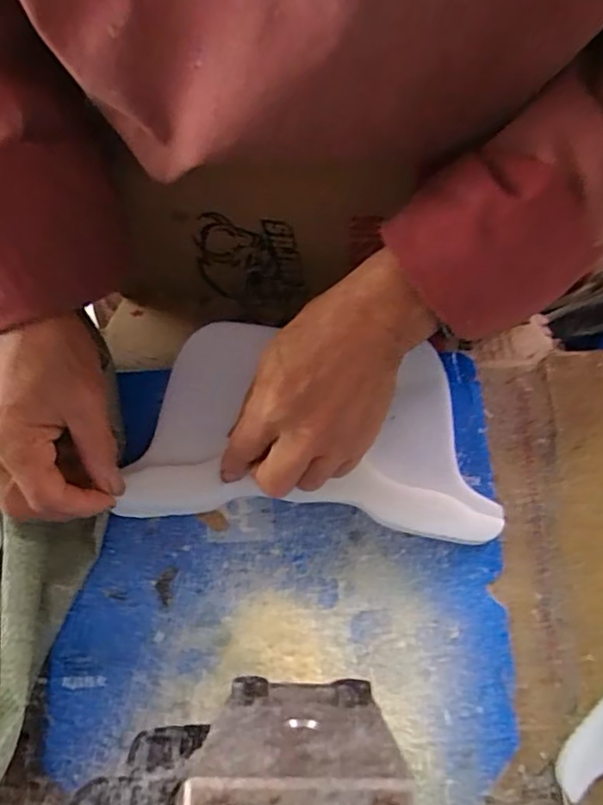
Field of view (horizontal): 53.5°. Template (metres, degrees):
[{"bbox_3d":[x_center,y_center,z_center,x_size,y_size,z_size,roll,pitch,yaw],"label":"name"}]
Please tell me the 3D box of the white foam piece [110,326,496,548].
[{"bbox_3d":[0.009,0.017,0.410,0.236,0.022,0.133,4,78,2],"label":"white foam piece"}]

